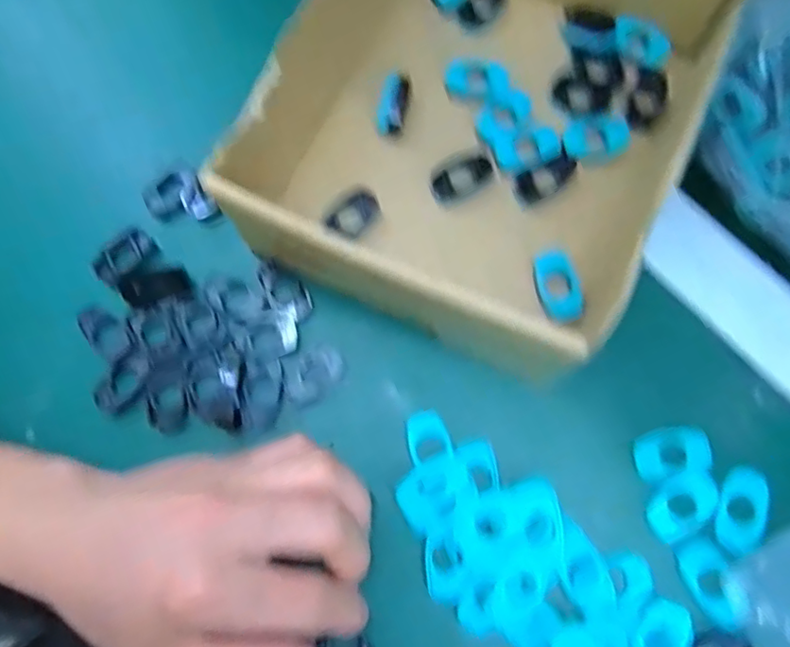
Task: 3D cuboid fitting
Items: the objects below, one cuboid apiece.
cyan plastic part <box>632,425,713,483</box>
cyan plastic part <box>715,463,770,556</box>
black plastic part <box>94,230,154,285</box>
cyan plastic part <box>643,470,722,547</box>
[{"bbox_3d":[0.125,0.058,0.268,0.034,0.004,0.021,-14,74,-1],"label":"cyan plastic part"},{"bbox_3d":[0.151,0.081,0.256,0.020,0.004,0.038,22,76,9],"label":"cyan plastic part"},{"bbox_3d":[-0.137,-0.035,0.300,0.031,0.005,0.017,-43,76,-9],"label":"black plastic part"},{"bbox_3d":[0.126,0.079,0.259,0.035,0.004,0.022,-38,76,-8],"label":"cyan plastic part"}]

